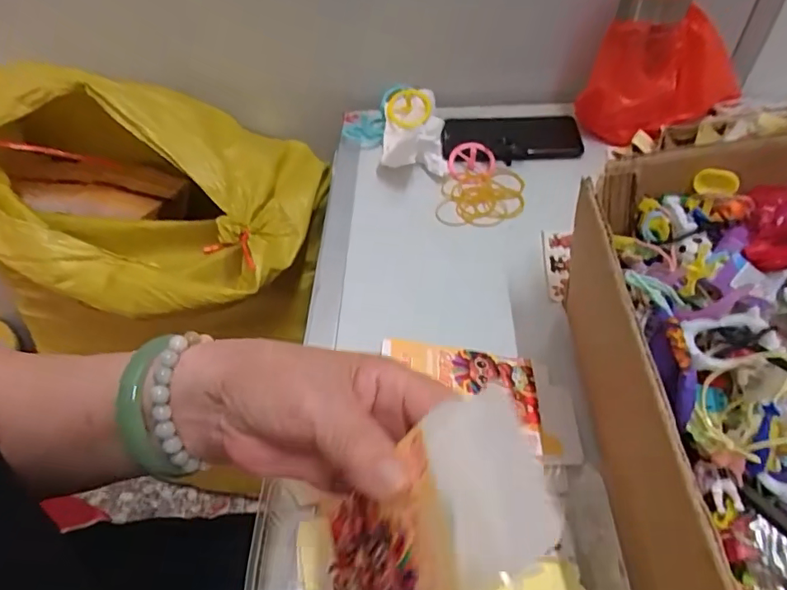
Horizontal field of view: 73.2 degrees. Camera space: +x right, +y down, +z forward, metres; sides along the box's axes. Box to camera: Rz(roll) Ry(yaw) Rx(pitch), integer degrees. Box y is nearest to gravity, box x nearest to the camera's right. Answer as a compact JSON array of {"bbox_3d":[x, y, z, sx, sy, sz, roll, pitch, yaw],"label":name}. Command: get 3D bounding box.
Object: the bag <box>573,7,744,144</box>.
[{"bbox_3d":[0.282,-0.229,0.560,0.138,0.125,0.077,-13,51,-6],"label":"bag"}]

